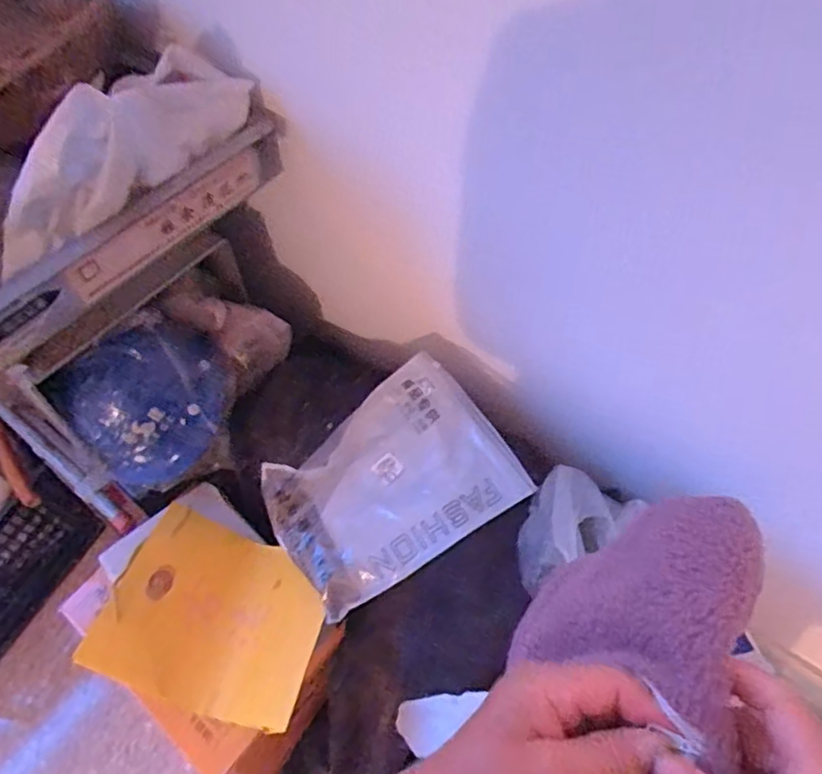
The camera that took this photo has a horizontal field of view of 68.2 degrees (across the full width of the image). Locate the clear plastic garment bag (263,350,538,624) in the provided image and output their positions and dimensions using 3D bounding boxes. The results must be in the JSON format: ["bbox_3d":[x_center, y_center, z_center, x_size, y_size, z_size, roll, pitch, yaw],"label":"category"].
[{"bbox_3d":[-0.030,0.112,0.717,0.273,0.023,0.212,-36,63,-2],"label":"clear plastic garment bag"}]

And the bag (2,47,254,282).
[{"bbox_3d":[-0.294,-0.246,0.613,0.107,0.137,0.306,26,62,20],"label":"bag"}]

